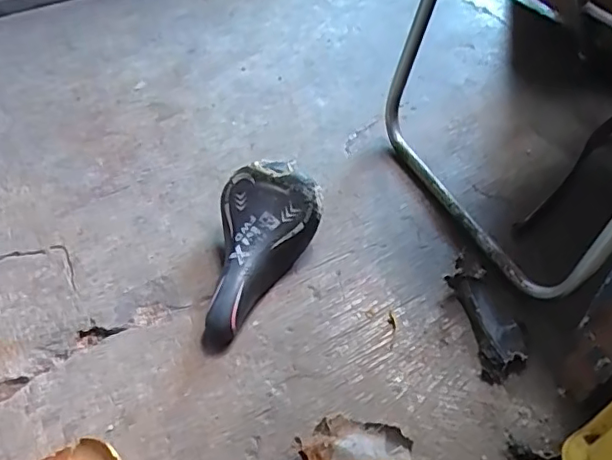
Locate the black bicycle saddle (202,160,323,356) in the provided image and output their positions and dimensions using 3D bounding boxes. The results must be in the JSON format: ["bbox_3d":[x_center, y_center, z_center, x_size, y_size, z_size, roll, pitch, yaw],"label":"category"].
[{"bbox_3d":[-0.068,0.033,0.717,0.125,0.067,0.256,14,68,14],"label":"black bicycle saddle"}]

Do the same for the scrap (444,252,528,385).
[{"bbox_3d":[0.214,0.101,0.678,0.062,0.033,0.159,-9,47,-8],"label":"scrap"}]

